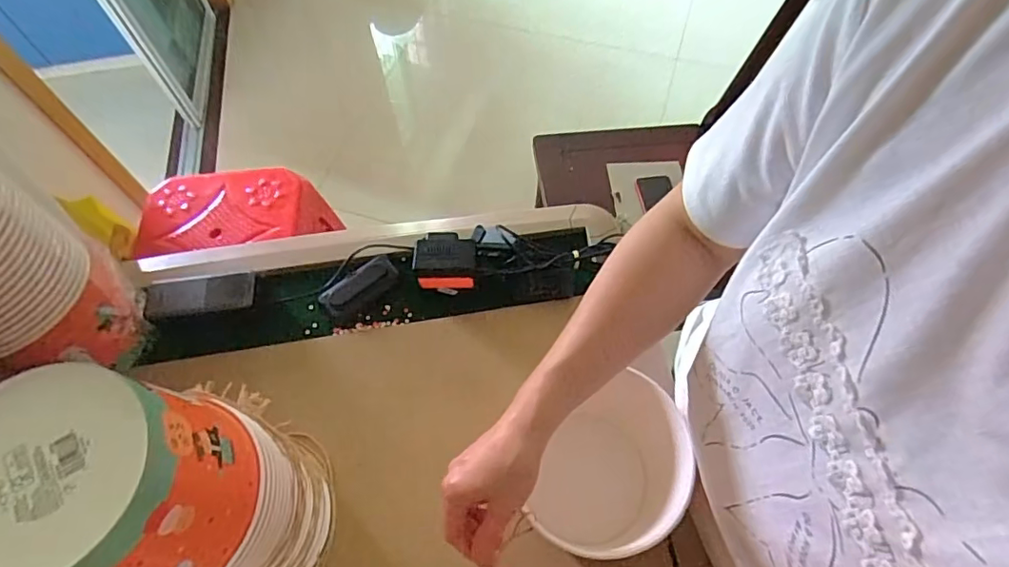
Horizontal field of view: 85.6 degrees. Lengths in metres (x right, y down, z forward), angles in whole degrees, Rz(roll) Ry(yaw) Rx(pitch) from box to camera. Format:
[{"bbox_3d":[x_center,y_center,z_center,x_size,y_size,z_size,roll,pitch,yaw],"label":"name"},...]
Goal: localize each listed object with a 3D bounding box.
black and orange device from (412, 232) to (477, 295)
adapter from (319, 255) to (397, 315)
[{"bbox_3d":[-0.071,-0.025,0.674,0.075,0.064,0.057,0,60,2],"label":"black and orange device"},{"bbox_3d":[-0.187,0.002,0.699,0.097,0.022,0.041,-33,64,-16],"label":"adapter"}]

